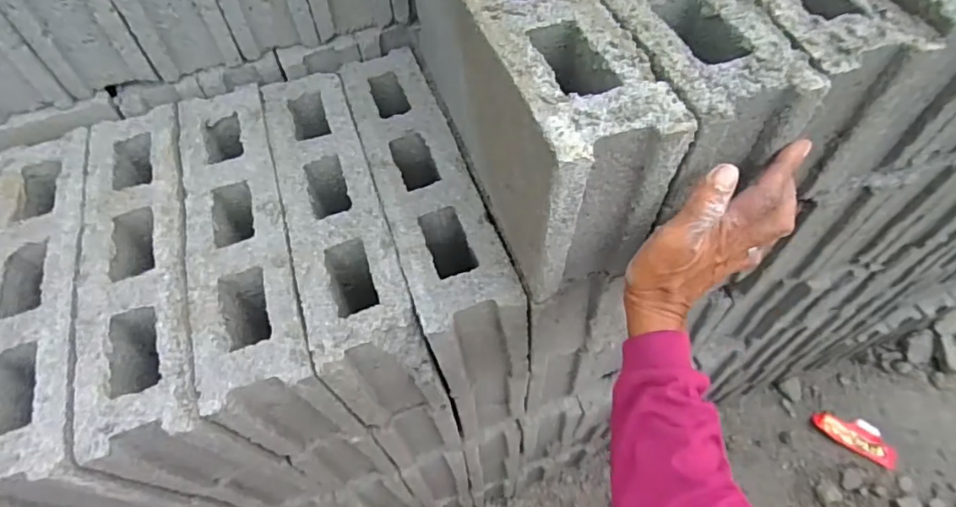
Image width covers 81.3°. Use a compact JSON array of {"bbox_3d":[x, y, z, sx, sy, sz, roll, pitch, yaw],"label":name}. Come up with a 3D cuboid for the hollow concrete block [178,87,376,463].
[{"bbox_3d":[-0.248,0.012,0.642,0.113,0.191,0.398,-17,58,-12],"label":"hollow concrete block"}]

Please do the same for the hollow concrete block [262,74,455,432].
[{"bbox_3d":[-0.156,-0.014,0.652,0.110,0.185,0.390,-18,58,-13],"label":"hollow concrete block"}]

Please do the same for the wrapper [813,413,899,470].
[{"bbox_3d":[0.944,0.449,1.386,0.187,0.017,0.090,26,63,17],"label":"wrapper"}]

